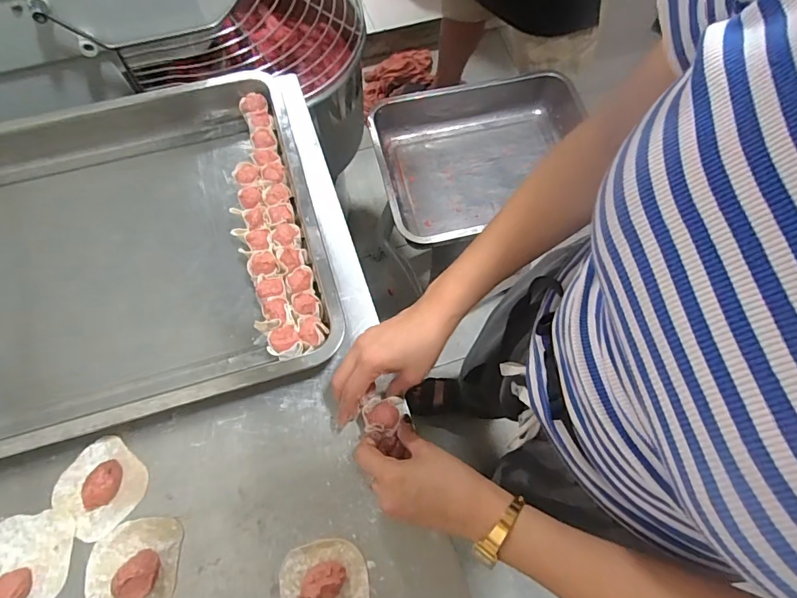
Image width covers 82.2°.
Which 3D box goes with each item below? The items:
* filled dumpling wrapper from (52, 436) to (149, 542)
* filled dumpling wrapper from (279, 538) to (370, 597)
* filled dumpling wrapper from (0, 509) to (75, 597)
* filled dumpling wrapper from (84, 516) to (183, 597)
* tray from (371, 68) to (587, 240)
[{"bbox_3d":[-0.287,0.176,0.431,0.076,0.023,0.077,39,72,14],"label":"filled dumpling wrapper"},{"bbox_3d":[-0.067,0.256,0.402,0.077,0.025,0.074,-9,68,-5],"label":"filled dumpling wrapper"},{"bbox_3d":[-0.342,0.235,0.408,0.080,0.022,0.077,-10,68,-5],"label":"filled dumpling wrapper"},{"bbox_3d":[-0.242,0.239,0.406,0.082,0.021,0.076,-4,68,-3],"label":"filled dumpling wrapper"},{"bbox_3d":[0.192,-0.285,0.951,0.467,0.102,0.339,-14,68,-7],"label":"tray"}]

